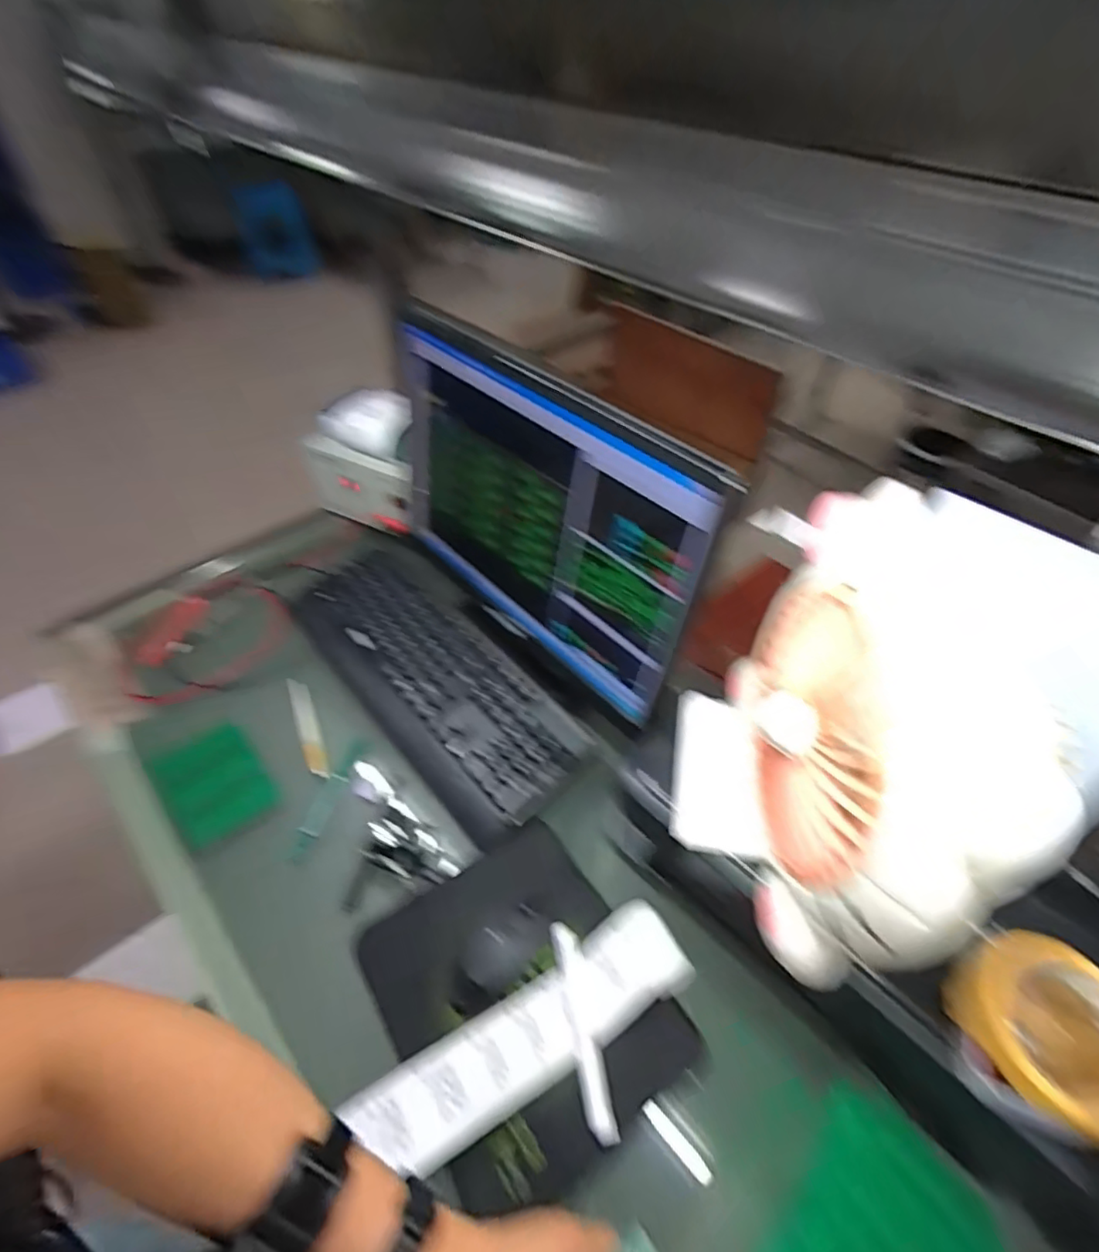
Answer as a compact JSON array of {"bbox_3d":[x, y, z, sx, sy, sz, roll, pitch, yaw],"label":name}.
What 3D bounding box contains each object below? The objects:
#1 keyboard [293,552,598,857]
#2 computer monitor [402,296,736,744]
[{"bbox_3d":[-0.147,0.050,0.721,0.161,0.035,0.429,-31,56,-28],"label":"keyboard"},{"bbox_3d":[-0.032,-0.122,0.624,0.062,0.276,0.443,-30,55,-27],"label":"computer monitor"}]

